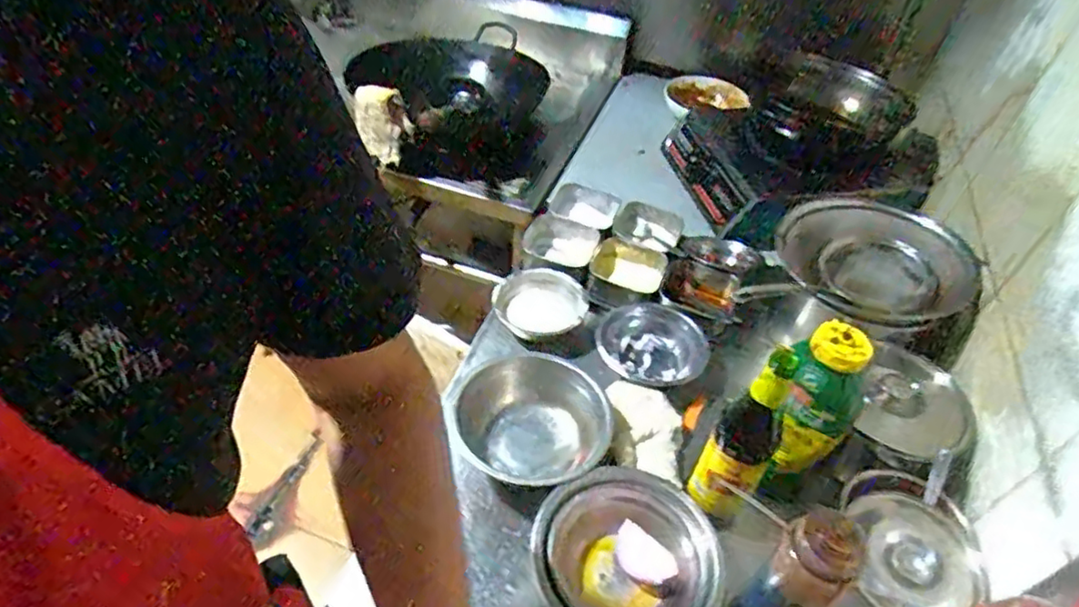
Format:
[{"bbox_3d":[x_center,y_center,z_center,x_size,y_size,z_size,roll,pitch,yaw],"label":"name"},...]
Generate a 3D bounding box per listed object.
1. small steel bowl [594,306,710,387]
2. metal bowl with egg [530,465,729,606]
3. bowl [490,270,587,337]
[{"bbox_3d":[0.145,0.063,0.870,0.136,0.053,0.125,3,44,-3],"label":"small steel bowl"},{"bbox_3d":[0.084,0.259,0.642,0.168,0.066,0.177,3,44,-3],"label":"metal bowl with egg"},{"bbox_3d":[0.001,0.000,0.904,0.119,0.045,0.109,3,44,-3],"label":"bowl"}]

